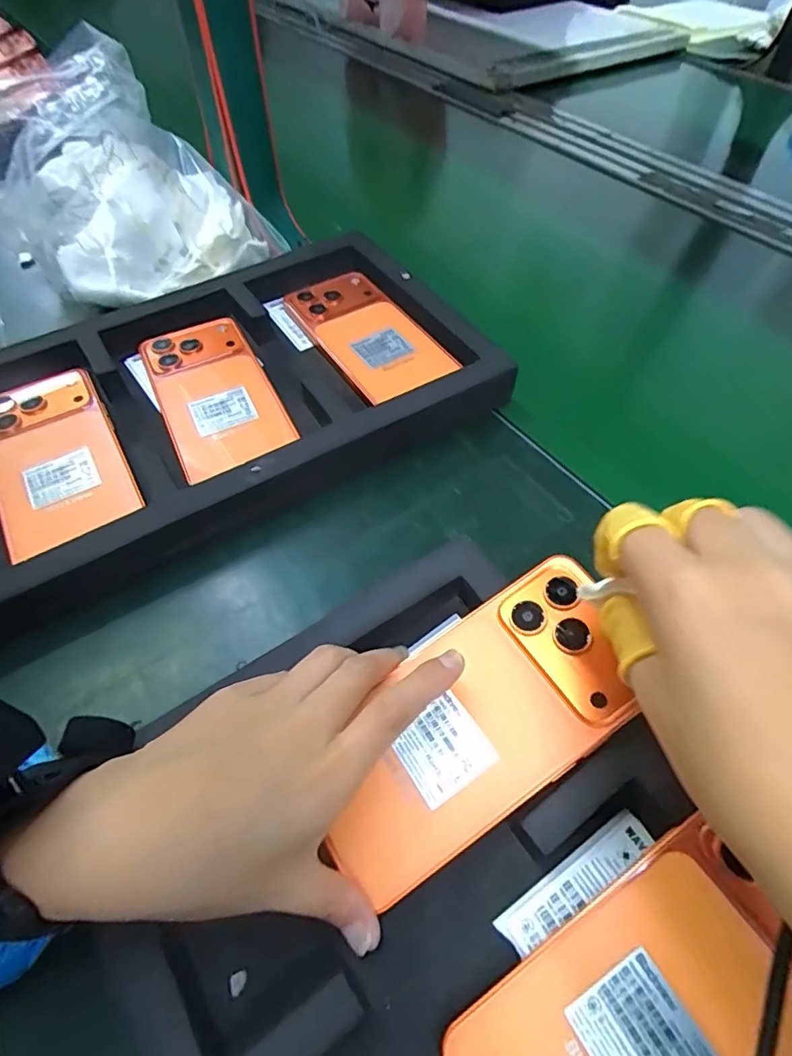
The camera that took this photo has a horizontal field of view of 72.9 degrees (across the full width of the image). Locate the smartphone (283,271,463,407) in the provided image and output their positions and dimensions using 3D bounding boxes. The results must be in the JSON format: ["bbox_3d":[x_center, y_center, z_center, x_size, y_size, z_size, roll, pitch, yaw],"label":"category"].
[{"bbox_3d":[-0.023,-0.151,0.411,0.075,0.007,0.148,-28,59,-19],"label":"smartphone"}]

